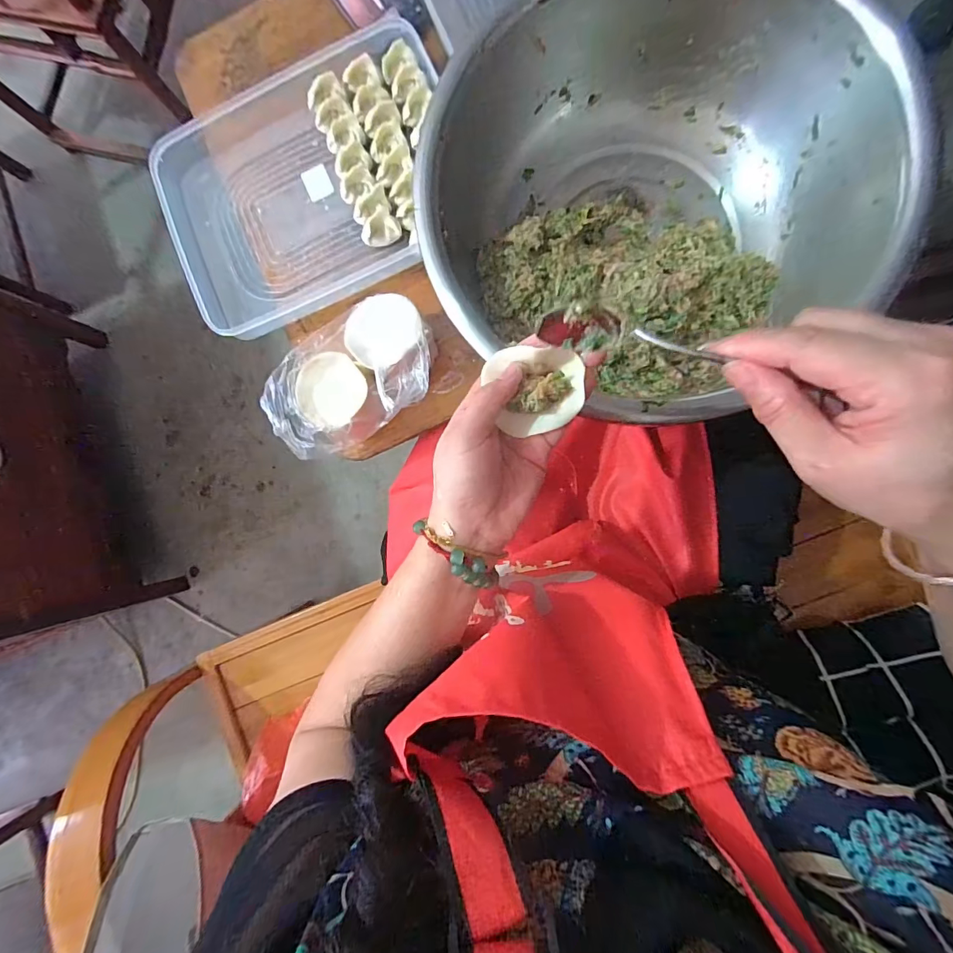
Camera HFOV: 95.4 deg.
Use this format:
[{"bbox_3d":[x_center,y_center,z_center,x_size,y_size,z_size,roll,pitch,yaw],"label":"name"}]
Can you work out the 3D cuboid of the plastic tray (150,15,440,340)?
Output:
[{"bbox_3d":[-0.195,-0.345,0.502,0.333,0.034,0.281,-23,85,4],"label":"plastic tray"}]

